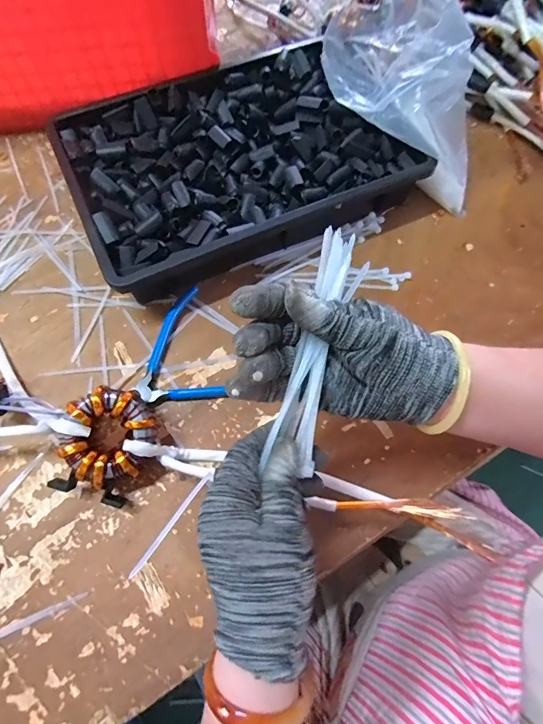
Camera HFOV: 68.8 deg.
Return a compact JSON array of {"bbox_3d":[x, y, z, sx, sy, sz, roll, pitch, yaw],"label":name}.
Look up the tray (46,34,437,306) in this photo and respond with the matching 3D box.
[{"bbox_3d":[-0.040,-0.222,0.456,0.353,0.067,0.252,-25,71,-11],"label":"tray"}]

